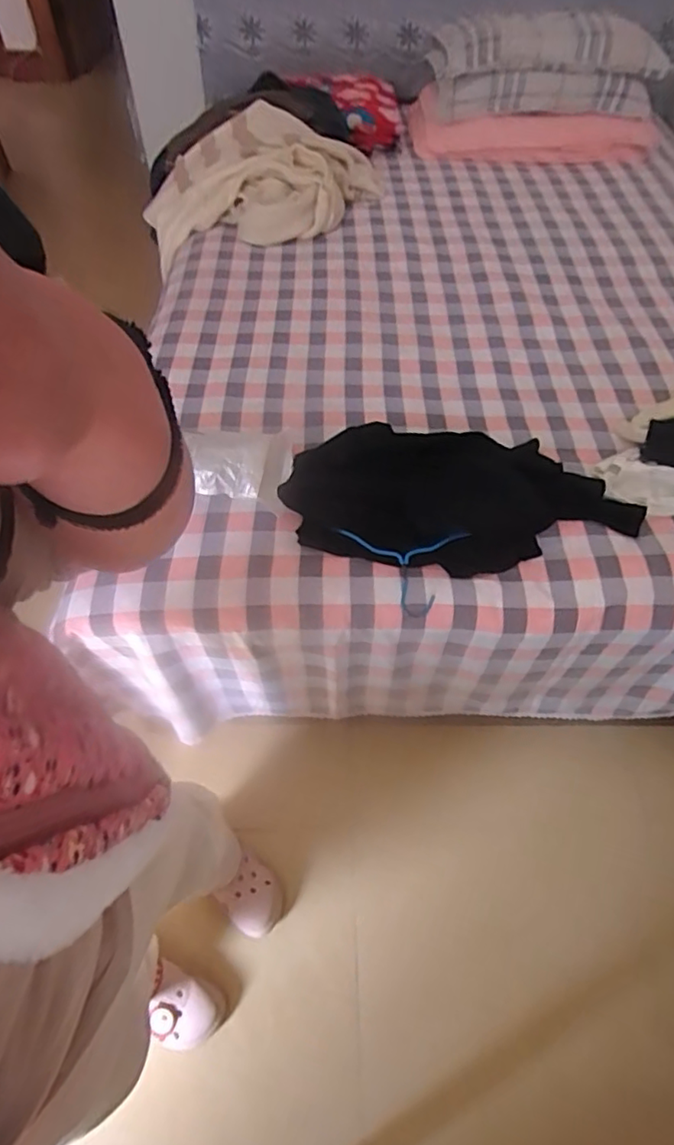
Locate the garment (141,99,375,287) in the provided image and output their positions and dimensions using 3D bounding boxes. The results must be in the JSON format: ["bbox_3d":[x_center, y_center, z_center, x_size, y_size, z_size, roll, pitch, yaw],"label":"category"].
[{"bbox_3d":[-0.176,-1.028,1.512,0.586,0.147,0.431,-15,57,-11],"label":"garment"}]

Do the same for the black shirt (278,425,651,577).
[{"bbox_3d":[0.192,-0.128,0.941,0.536,0.075,0.272,-12,56,-9],"label":"black shirt"}]

